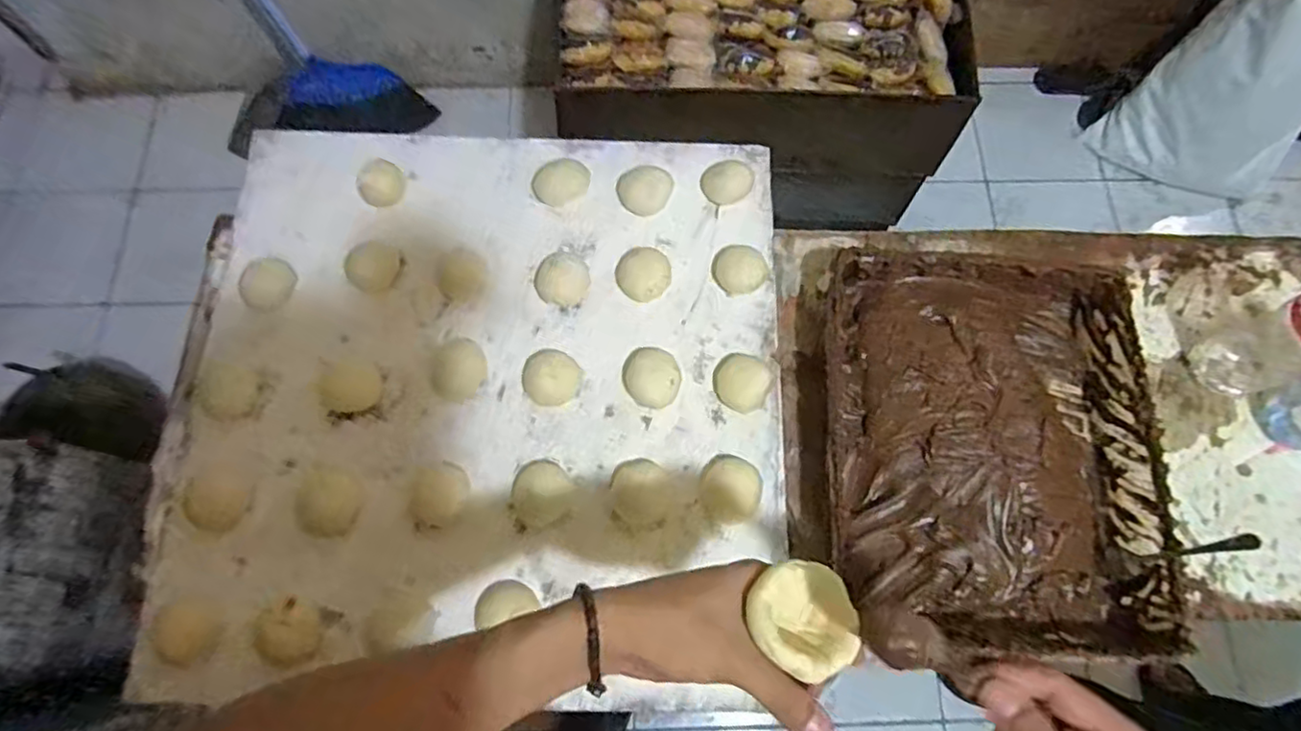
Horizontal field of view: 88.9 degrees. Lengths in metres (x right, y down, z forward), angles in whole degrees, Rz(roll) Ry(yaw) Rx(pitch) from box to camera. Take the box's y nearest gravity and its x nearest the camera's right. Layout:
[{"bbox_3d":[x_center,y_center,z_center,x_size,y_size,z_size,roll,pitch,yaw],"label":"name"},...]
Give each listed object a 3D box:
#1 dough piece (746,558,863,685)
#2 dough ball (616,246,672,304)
[{"bbox_3d":[0.082,0.147,0.376,0.065,0.035,0.065,14,43,-13],"label":"dough piece"},{"bbox_3d":[-0.006,-0.090,0.670,0.054,0.030,0.056,0,72,-1],"label":"dough ball"}]

